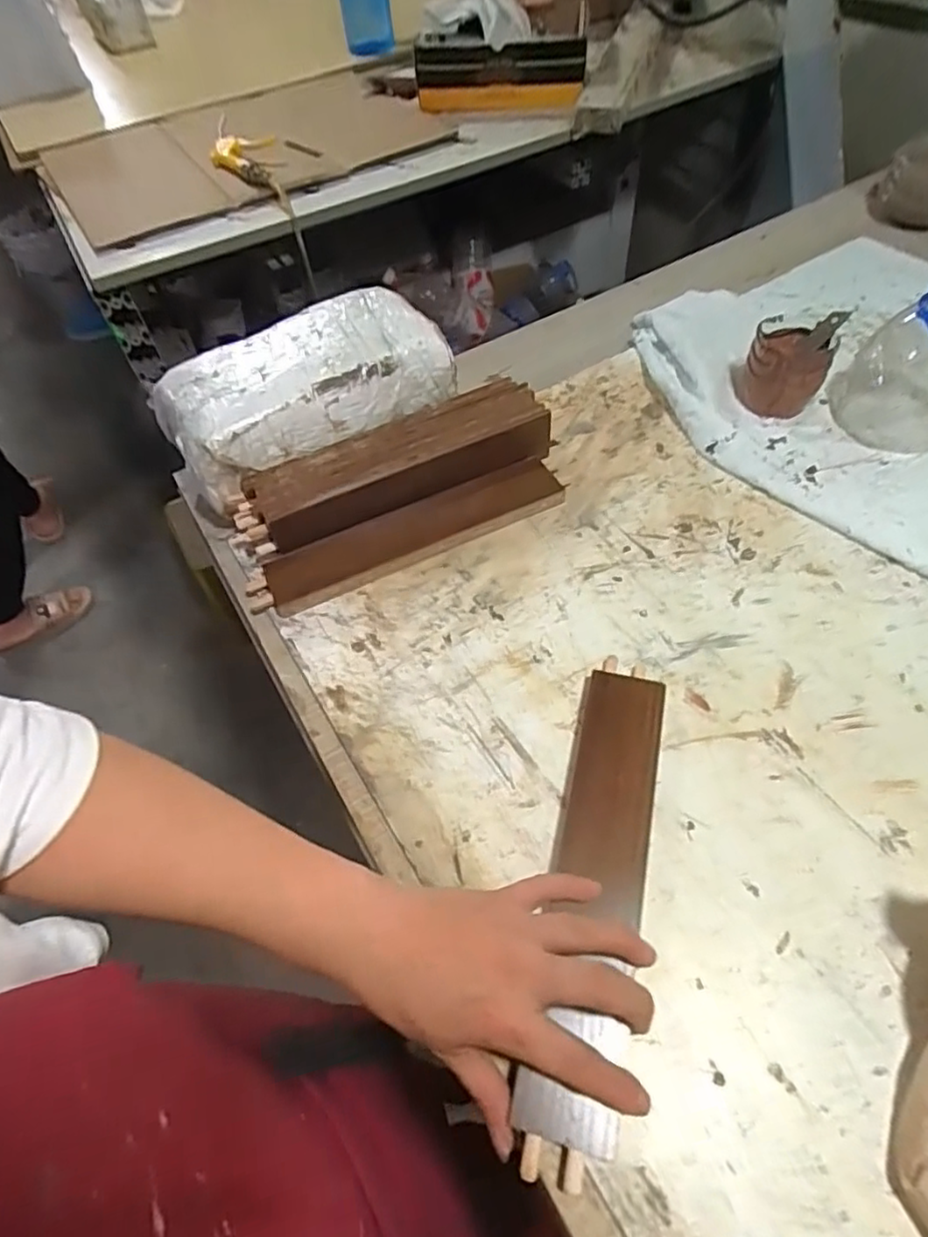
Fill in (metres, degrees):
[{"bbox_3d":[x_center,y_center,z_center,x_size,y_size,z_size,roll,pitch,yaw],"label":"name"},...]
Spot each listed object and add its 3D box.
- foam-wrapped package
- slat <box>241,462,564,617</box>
[{"bbox_3d":[-0.138,-0.197,0.566,0.244,0.084,0.117,-30,58,-16],"label":"foam-wrapped package"},{"bbox_3d":[-0.043,-0.068,0.525,0.264,0.017,0.052,-23,57,-12],"label":"slat"}]

